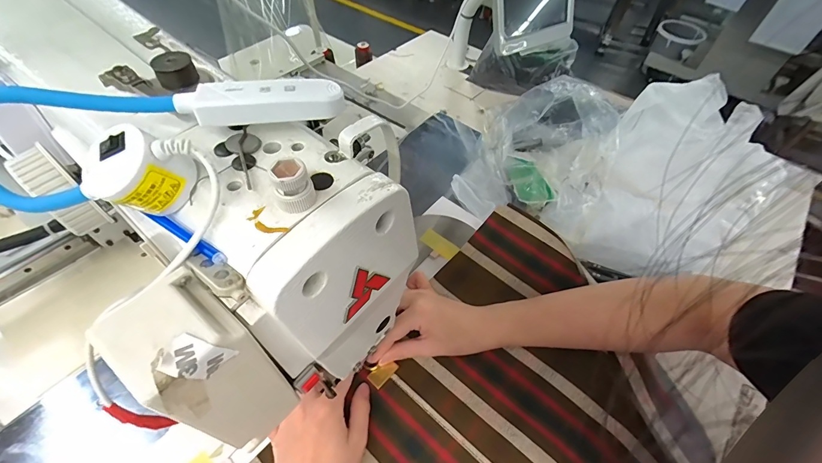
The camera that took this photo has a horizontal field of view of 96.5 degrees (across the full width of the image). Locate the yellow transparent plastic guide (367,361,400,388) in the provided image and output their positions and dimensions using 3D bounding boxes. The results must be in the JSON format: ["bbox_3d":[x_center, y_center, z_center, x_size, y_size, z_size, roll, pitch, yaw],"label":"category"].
[{"bbox_3d":[-0.029,0.145,0.379,0.018,0.004,0.029,35,59,22],"label":"yellow transparent plastic guide"}]

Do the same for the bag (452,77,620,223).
[{"bbox_3d":[0.185,-0.123,0.537,0.176,0.102,0.242,25,55,16],"label":"bag"}]

